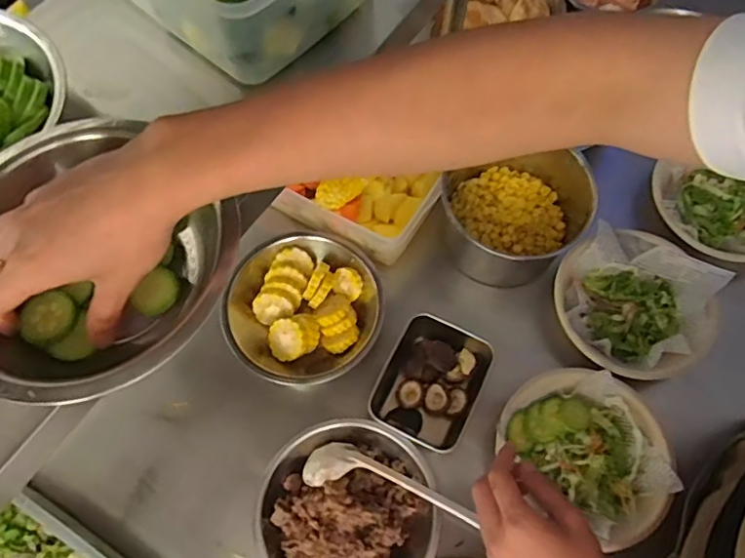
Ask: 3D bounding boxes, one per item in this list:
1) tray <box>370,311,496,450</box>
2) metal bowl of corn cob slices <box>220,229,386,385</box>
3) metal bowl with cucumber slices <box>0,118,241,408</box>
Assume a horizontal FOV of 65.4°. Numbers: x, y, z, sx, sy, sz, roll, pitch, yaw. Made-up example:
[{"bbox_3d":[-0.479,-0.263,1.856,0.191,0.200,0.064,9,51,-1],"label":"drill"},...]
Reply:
[{"bbox_3d":[0.069,0.124,0.685,0.113,0.064,0.141,24,69,9],"label":"tray"},{"bbox_3d":[-0.087,0.038,0.721,0.192,0.054,0.185,0,67,0],"label":"metal bowl of corn cob slices"},{"bbox_3d":[-0.198,-0.008,0.400,0.168,0.067,0.179,0,67,0],"label":"metal bowl with cucumber slices"}]

